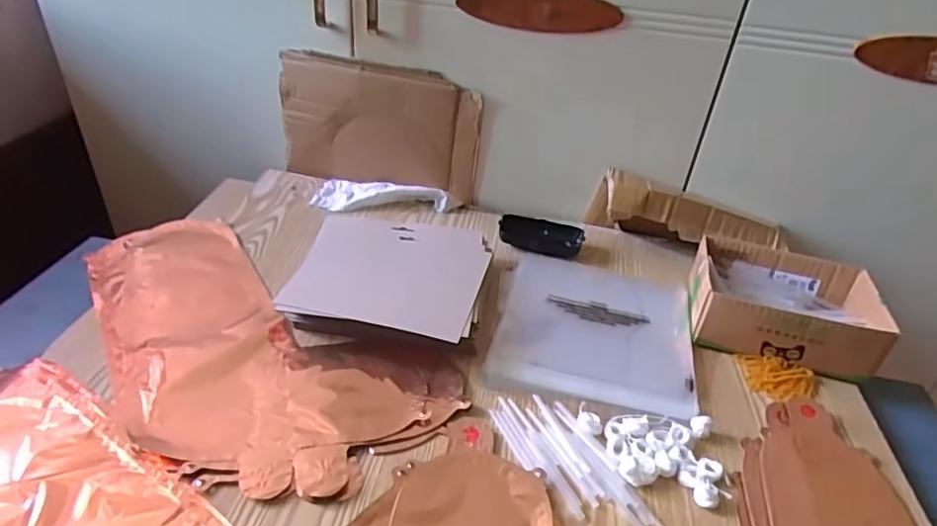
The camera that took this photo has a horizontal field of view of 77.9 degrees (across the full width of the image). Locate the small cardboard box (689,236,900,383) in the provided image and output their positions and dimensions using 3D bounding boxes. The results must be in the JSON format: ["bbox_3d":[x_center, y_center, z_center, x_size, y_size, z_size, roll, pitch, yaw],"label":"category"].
[{"bbox_3d":[0.342,0.047,0.638,0.178,0.066,0.133,12,36,9],"label":"small cardboard box"}]

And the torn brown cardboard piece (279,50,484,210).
[{"bbox_3d":[-0.124,-0.183,0.803,0.277,0.177,0.022,12,36,9],"label":"torn brown cardboard piece"}]

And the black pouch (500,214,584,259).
[{"bbox_3d":[0.096,-0.036,0.760,0.107,0.024,0.047,10,35,6],"label":"black pouch"}]

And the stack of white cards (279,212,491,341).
[{"bbox_3d":[-0.084,0.020,0.638,0.199,0.038,0.191,8,35,4],"label":"stack of white cards"}]

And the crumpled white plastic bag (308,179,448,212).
[{"bbox_3d":[-0.123,-0.099,0.814,0.181,0.030,0.067,3,35,-4],"label":"crumpled white plastic bag"}]

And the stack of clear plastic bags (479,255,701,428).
[{"bbox_3d":[0.138,0.065,0.636,0.200,0.011,0.230,12,35,8],"label":"stack of clear plastic bags"}]

